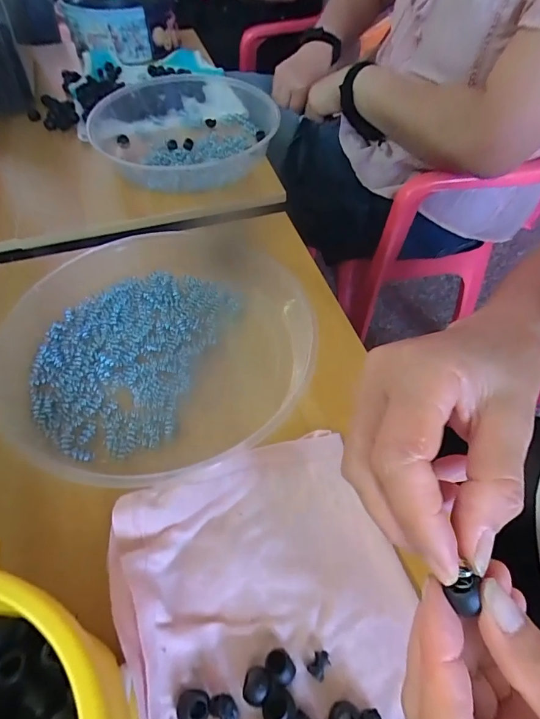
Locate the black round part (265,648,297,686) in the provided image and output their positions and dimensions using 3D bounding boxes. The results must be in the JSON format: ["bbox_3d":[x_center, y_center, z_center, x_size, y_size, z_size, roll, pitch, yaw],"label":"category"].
[{"bbox_3d":[0.006,0.154,0.206,0.016,0.012,0.012,38,62,24],"label":"black round part"}]

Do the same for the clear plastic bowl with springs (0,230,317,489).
[{"bbox_3d":[-0.088,-0.027,0.329,0.250,0.034,0.254,0,54,0],"label":"clear plastic bowl with springs"}]

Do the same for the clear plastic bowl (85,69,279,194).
[{"bbox_3d":[-0.102,-0.296,0.517,0.203,0.044,0.223,-27,59,-19],"label":"clear plastic bowl"}]

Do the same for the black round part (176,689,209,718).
[{"bbox_3d":[-0.037,0.168,0.197,0.016,0.008,0.014,0,54,-1],"label":"black round part"}]

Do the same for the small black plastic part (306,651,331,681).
[{"bbox_3d":[0.025,0.156,0.210,0.009,0.006,0.012,28,58,21],"label":"small black plastic part"}]

